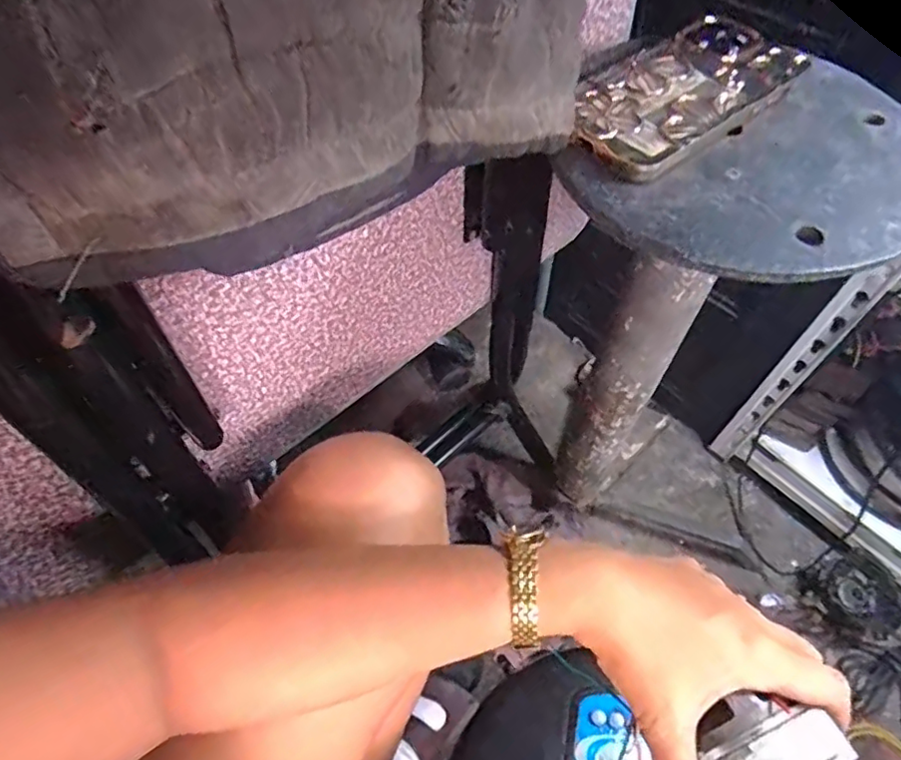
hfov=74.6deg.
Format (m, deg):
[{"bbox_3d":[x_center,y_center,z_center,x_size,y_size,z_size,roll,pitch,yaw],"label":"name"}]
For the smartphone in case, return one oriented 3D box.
[{"bbox_3d":[0.136,-0.170,0.348,0.164,0.010,0.076,-34,63,-21],"label":"smartphone in case"}]

